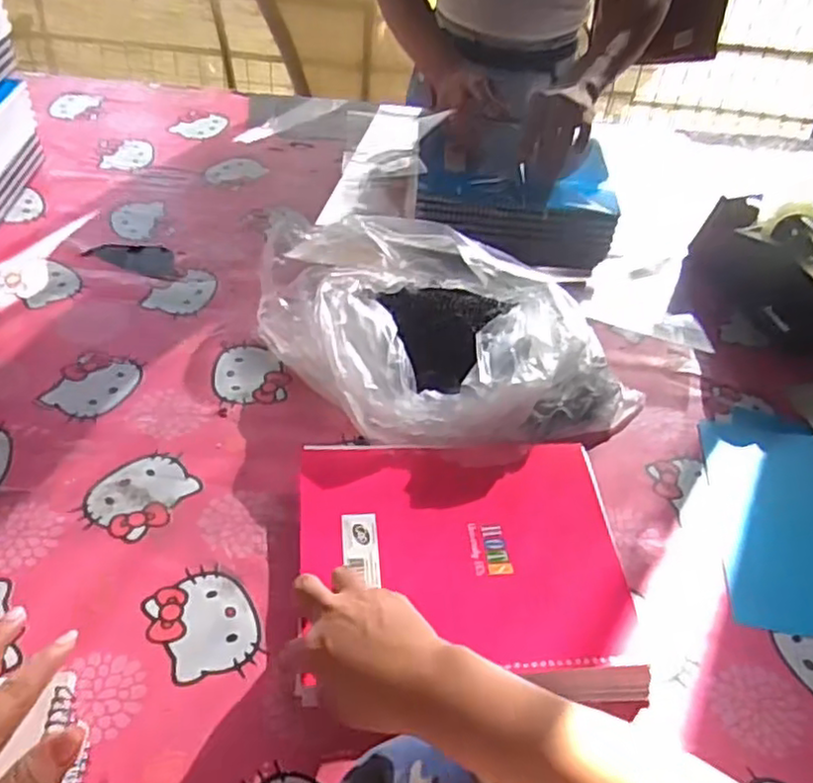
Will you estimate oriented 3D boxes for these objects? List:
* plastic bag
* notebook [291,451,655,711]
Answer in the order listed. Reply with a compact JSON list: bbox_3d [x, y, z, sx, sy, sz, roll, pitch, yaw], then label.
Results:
[{"bbox_3d":[0.021,-0.069,0.683,0.247,0.096,0.369,-31,57,-31],"label":"plastic bag"},{"bbox_3d":[0.044,0.130,0.547,0.251,0.024,0.208,1,46,-6],"label":"notebook"}]

